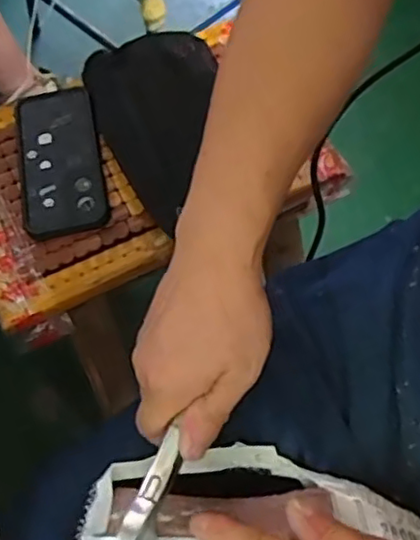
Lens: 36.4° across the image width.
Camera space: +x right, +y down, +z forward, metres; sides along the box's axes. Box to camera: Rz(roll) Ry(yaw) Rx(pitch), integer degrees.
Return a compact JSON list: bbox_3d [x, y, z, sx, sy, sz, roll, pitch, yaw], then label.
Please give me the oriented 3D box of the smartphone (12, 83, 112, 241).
[{"bbox_3d":[-0.150,-0.108,0.631,0.081,0.019,0.169,-12,63,-3],"label":"smartphone"}]

